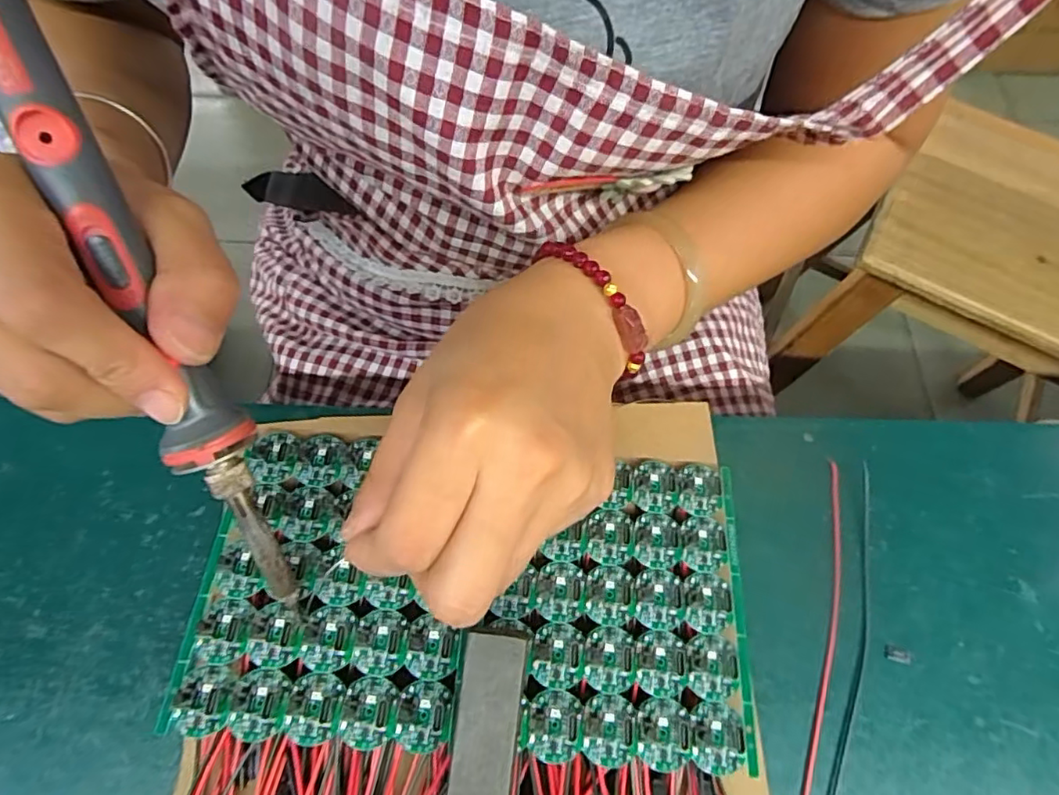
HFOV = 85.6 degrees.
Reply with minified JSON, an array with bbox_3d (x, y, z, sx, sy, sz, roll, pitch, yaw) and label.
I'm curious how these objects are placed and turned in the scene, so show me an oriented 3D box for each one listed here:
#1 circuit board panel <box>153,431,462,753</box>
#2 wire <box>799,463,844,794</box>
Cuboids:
[{"bbox_3d":[-0.073,0.067,0.215,0.095,0.004,0.109,4,63,-1],"label":"circuit board panel"},{"bbox_3d":[0.115,0.107,0.224,0.011,0.004,0.169,15,70,4],"label":"wire"}]

